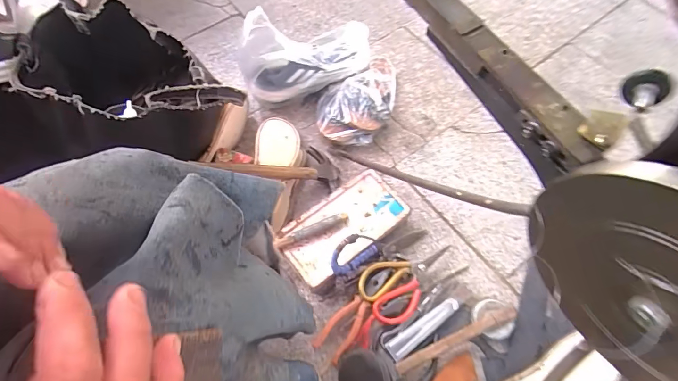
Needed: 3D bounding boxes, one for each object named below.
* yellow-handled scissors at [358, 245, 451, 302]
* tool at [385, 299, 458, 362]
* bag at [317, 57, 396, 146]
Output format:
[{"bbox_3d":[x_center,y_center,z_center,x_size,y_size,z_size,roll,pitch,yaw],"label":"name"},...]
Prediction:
[{"bbox_3d":[0.113,0.132,0.655,0.180,0.032,0.049,-27,67,-13],"label":"yellow-handled scissors"},{"bbox_3d":[0.139,0.226,0.622,0.141,0.010,0.029,-30,68,-15],"label":"tool"},{"bbox_3d":[0.054,-0.207,0.834,0.146,0.063,0.258,33,68,14],"label":"bag"}]

